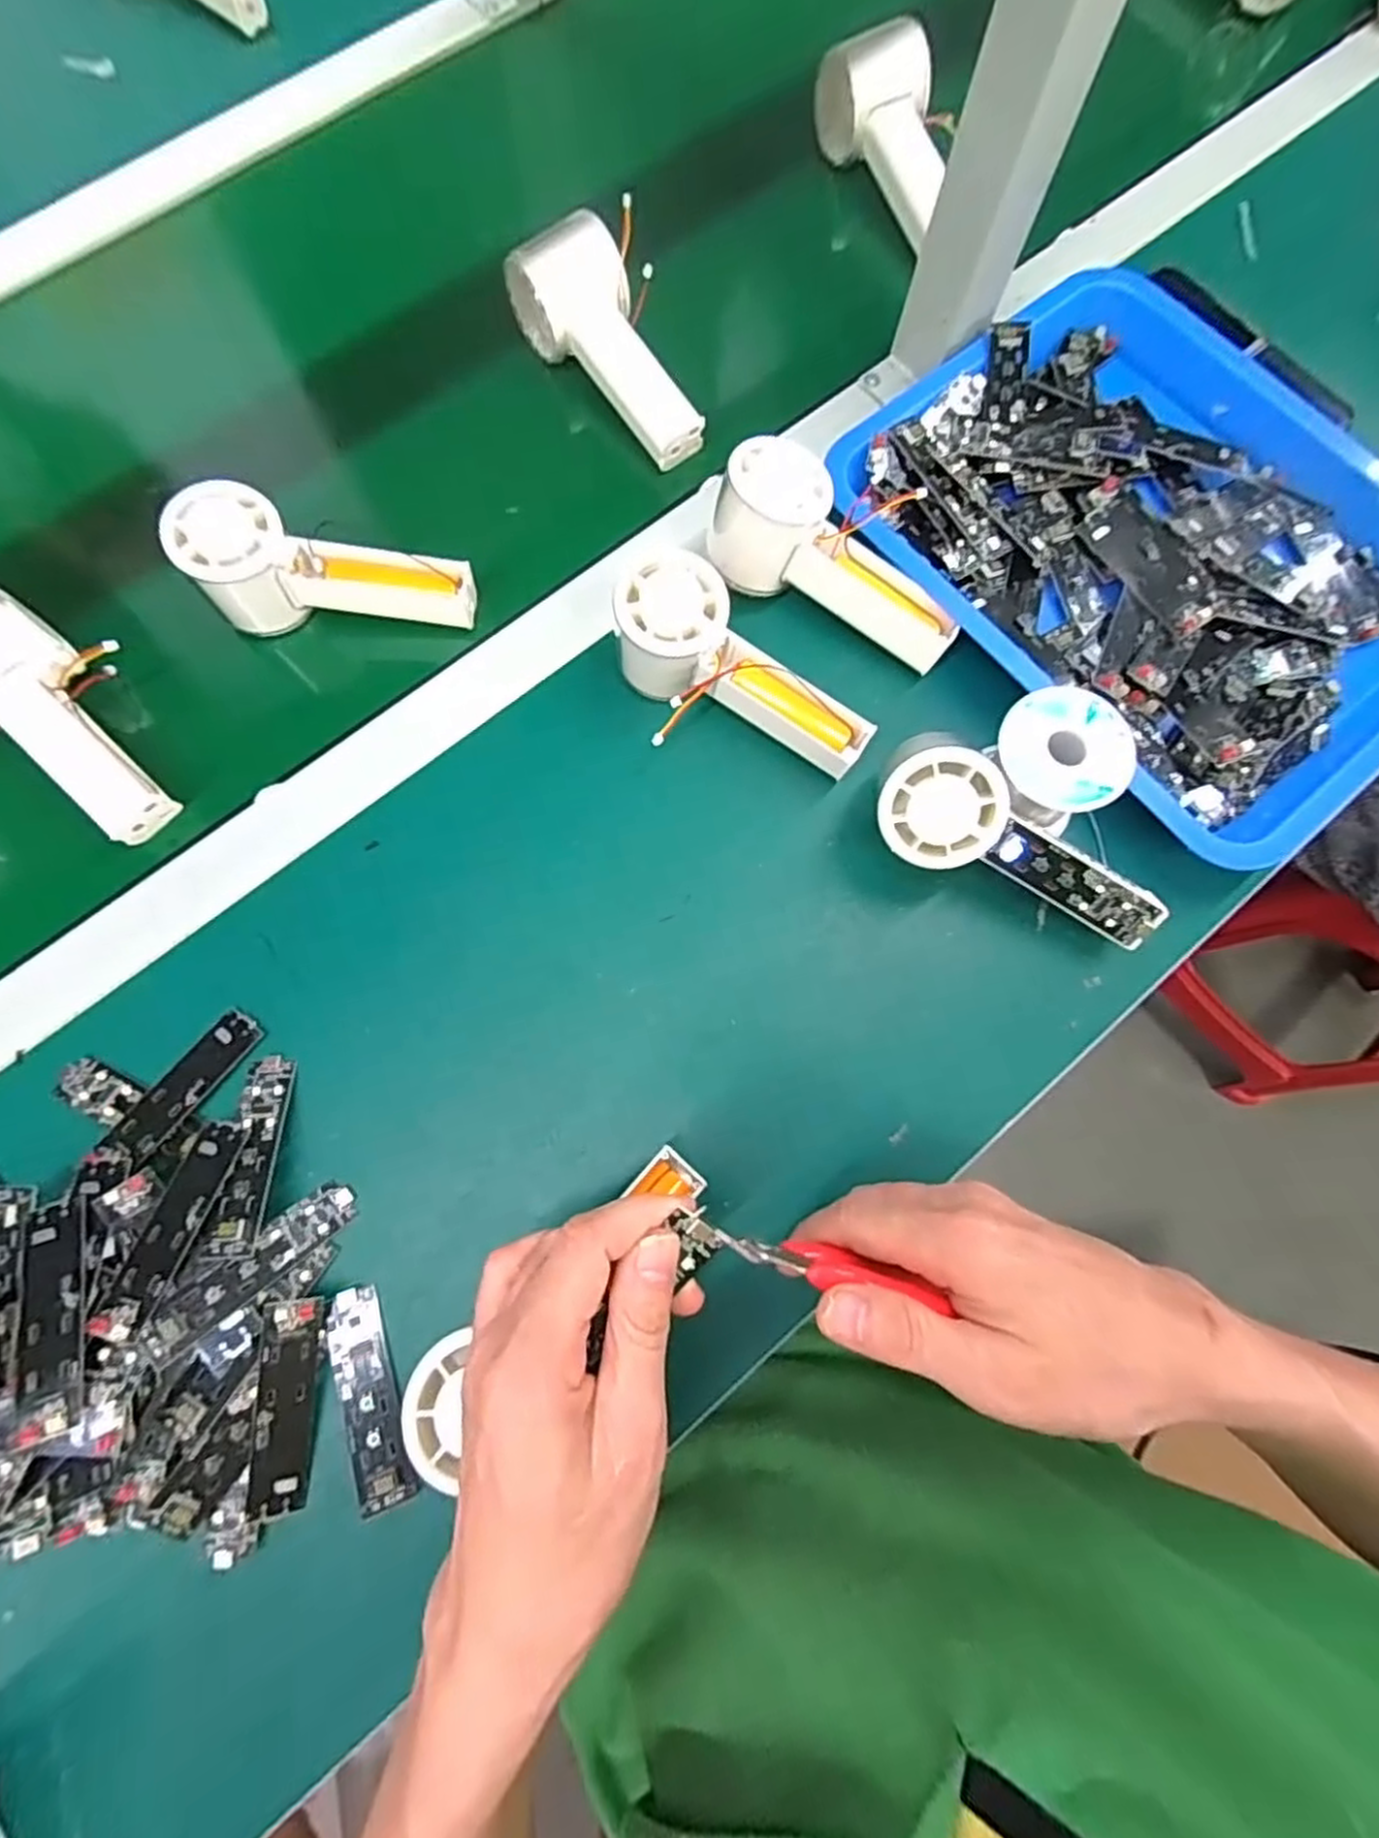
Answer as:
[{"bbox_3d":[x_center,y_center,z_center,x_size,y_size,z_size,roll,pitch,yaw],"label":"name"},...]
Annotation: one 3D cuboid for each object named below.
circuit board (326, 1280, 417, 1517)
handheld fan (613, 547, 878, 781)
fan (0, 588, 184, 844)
[{"bbox_3d":[-0.146,0.217,0.329,0.024,0.004,0.089,-13,75,-21],"label":"circuit board"},{"bbox_3d":[0.022,-0.124,0.389,0.149,0.057,0.067,34,78,-7],"label":"handheld fan"},{"bbox_3d":[-0.336,-0.103,0.388,0.069,0.046,0.141,-39,94,-9],"label":"fan"}]

